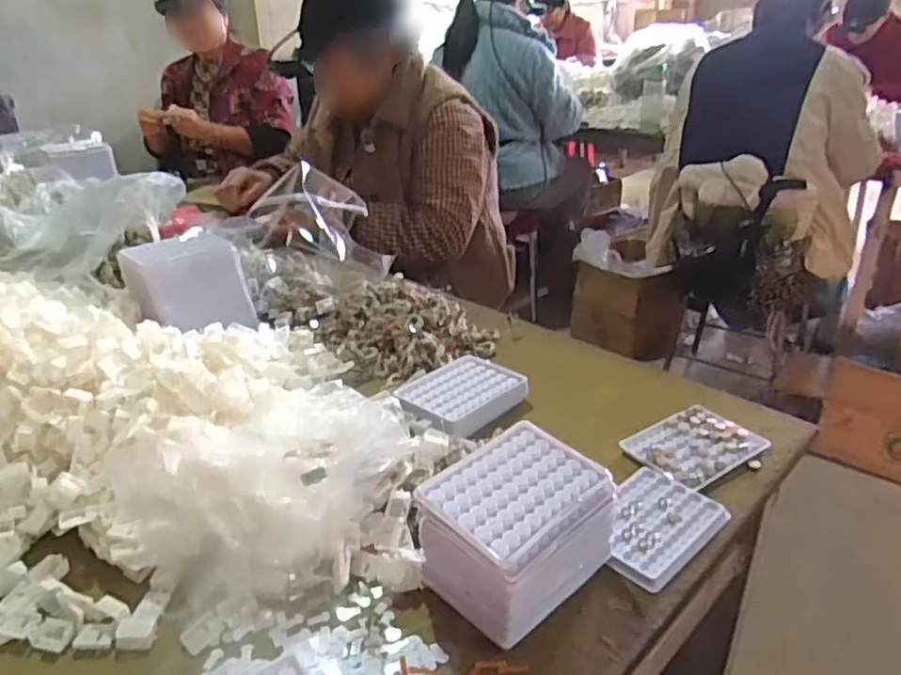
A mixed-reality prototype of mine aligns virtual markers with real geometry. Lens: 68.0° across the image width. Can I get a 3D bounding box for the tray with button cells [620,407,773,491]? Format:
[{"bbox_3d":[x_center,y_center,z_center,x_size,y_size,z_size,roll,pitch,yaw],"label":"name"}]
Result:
[{"bbox_3d":[0.245,0.108,0.680,0.121,0.009,0.095,-18,30,-31],"label":"tray with button cells"}]

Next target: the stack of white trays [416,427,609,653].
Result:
[{"bbox_3d":[0.053,0.149,0.520,0.134,0.086,0.105,-26,35,-38],"label":"stack of white trays"}]

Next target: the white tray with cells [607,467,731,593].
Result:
[{"bbox_3d":[0.174,0.162,0.583,0.091,0.013,0.127,25,36,39],"label":"white tray with cells"}]

